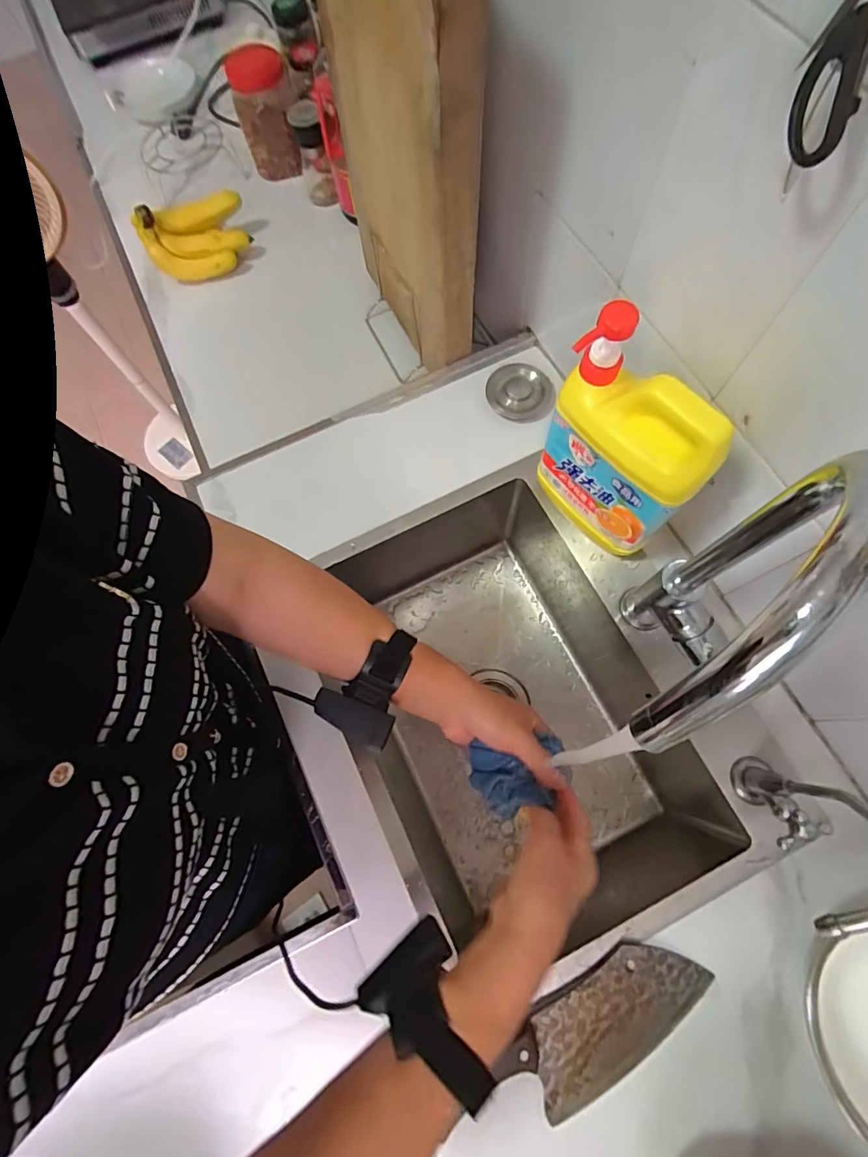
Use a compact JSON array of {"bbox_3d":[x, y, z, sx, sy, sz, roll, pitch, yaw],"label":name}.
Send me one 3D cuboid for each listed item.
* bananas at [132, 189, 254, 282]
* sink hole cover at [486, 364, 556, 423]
[{"bbox_3d":[-0.386,-0.560,0.791,0.165,0.084,0.080,-26,76,-7],"label":"bananas"},{"bbox_3d":[0.112,-0.240,0.623,0.084,0.022,0.079,13,75,4],"label":"sink hole cover"}]

